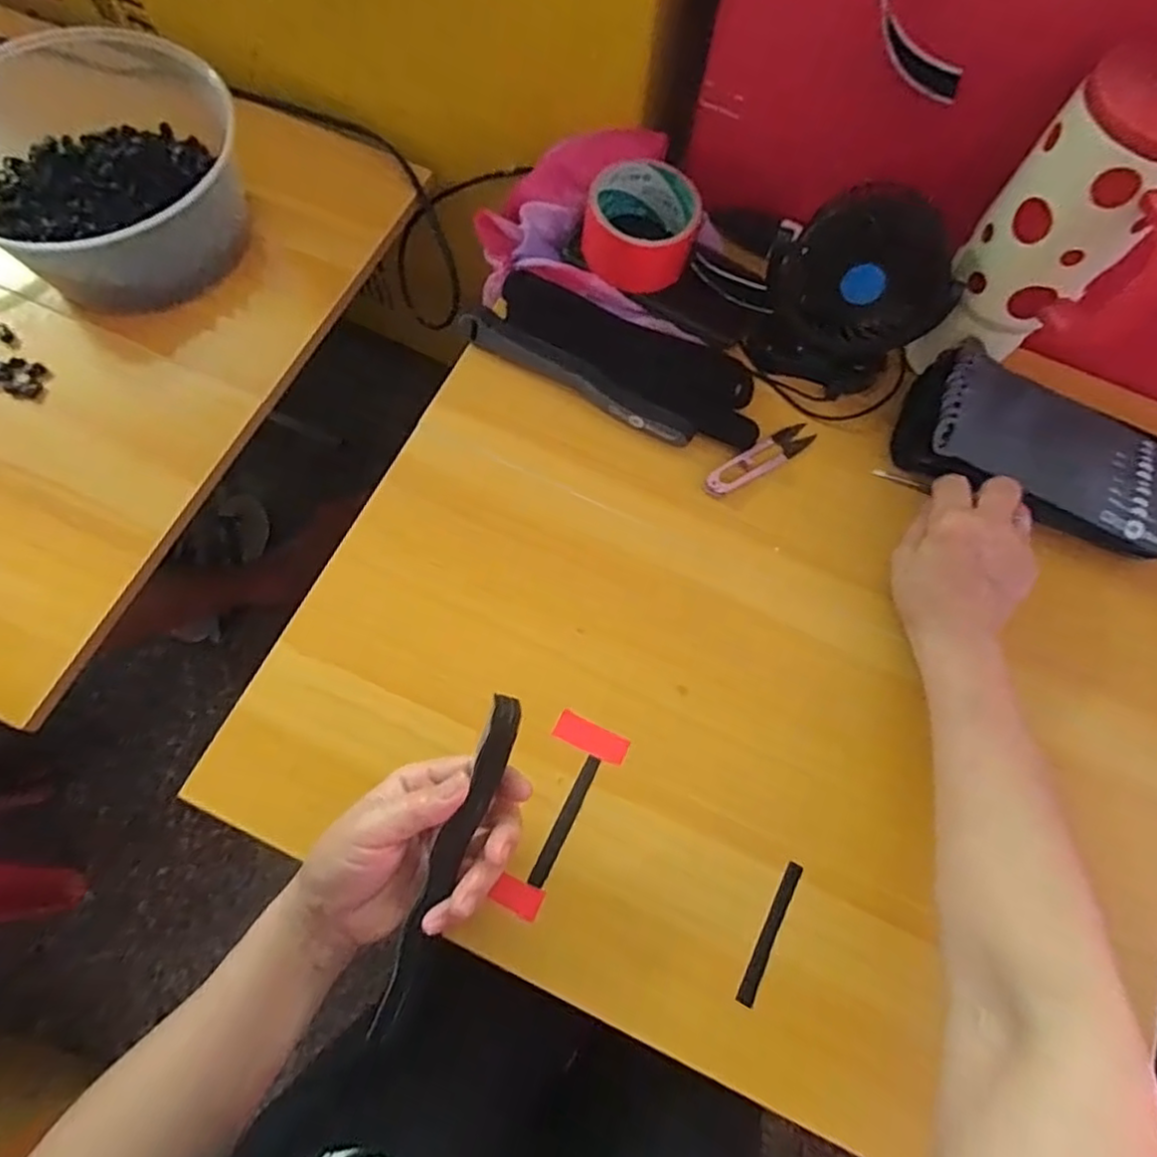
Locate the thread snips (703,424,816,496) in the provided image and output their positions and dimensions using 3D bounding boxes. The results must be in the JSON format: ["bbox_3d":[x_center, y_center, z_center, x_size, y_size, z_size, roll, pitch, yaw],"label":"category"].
[{"bbox_3d":[0.140,-0.091,0.499,0.100,0.011,0.022,-33,75,-13],"label":"thread snips"}]

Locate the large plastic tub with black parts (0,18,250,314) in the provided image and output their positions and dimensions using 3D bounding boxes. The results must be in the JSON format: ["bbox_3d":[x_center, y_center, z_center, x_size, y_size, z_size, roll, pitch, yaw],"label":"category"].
[{"bbox_3d":[-0.401,-0.342,0.561,0.224,0.092,0.247,-33,75,-13],"label":"large plastic tub with black parts"}]

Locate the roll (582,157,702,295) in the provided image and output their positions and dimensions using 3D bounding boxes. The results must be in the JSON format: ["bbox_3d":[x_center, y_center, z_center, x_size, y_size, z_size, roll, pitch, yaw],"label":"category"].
[{"bbox_3d":[0.051,-0.280,0.516,0.084,0.042,0.082,1,70,-3],"label":"roll"}]

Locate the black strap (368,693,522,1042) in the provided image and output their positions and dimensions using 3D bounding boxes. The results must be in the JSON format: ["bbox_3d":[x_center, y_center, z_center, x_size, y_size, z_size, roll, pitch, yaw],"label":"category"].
[{"bbox_3d":[-0.072,0.158,0.356,0.016,0.016,0.197,22,92,5],"label":"black strap"}]

